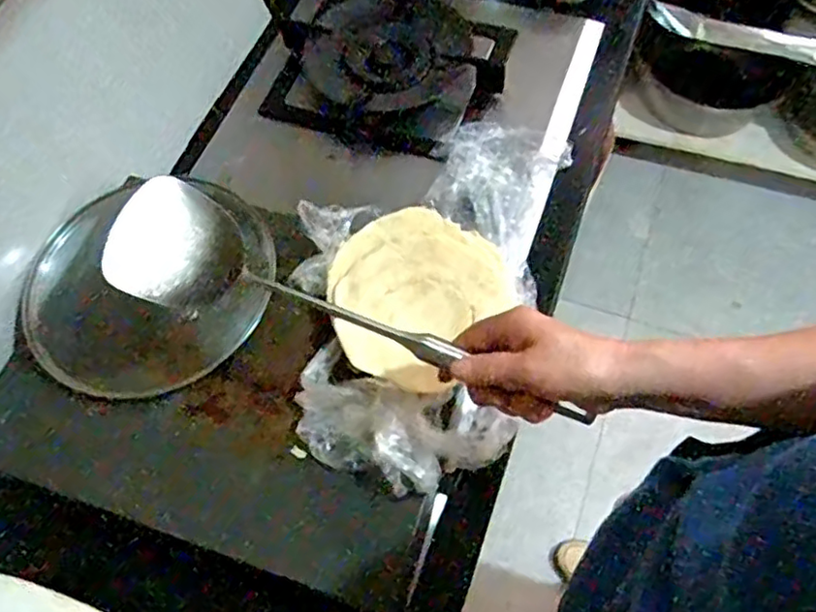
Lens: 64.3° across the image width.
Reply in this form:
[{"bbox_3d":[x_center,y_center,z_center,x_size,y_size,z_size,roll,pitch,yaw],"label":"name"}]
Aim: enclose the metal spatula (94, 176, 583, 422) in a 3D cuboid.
[{"bbox_3d":[-0.049,0.010,0.486,0.368,0.050,0.088,23,66,4],"label":"metal spatula"}]

